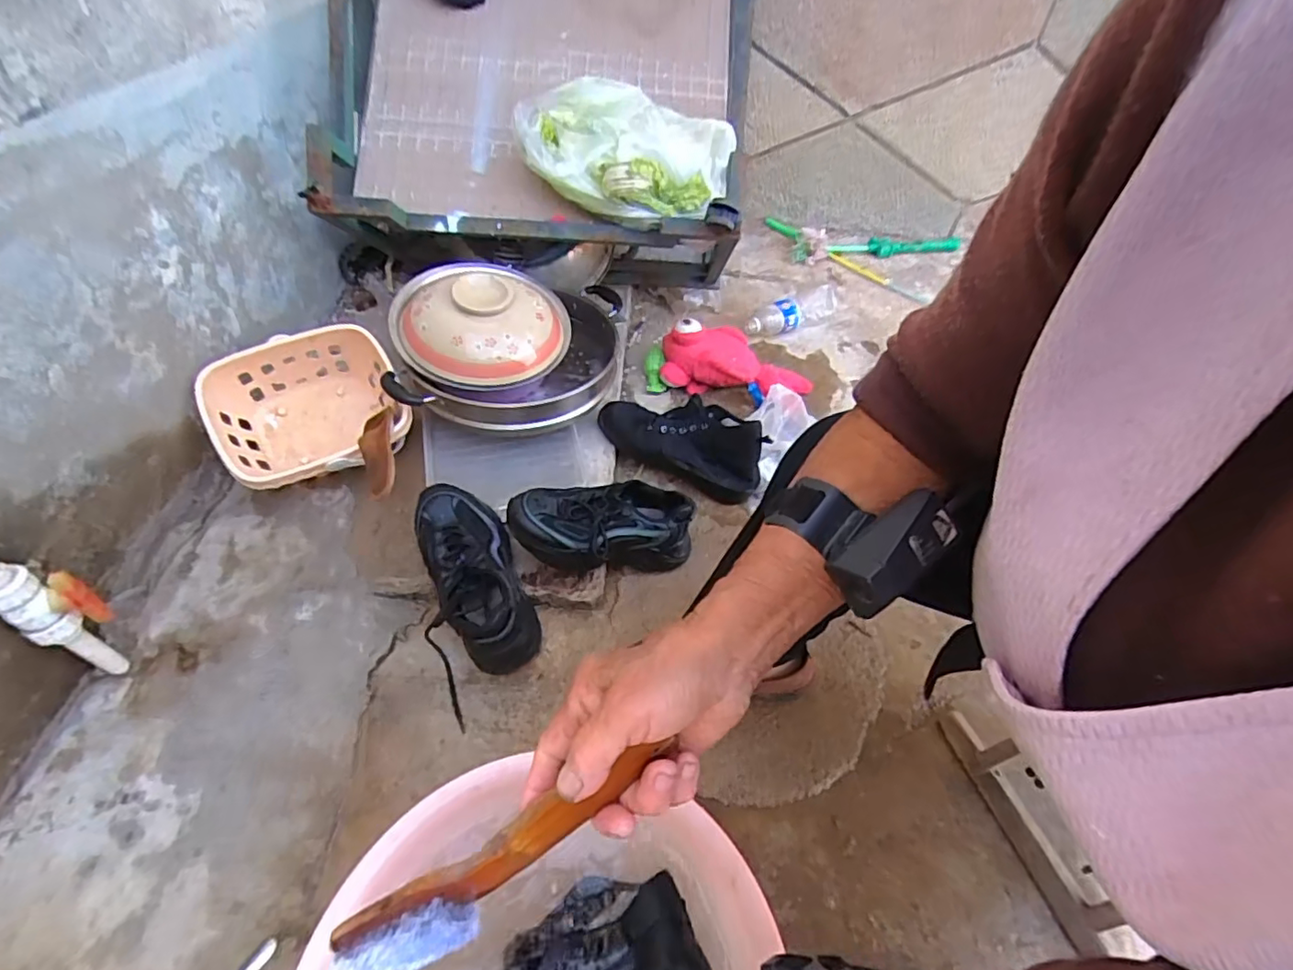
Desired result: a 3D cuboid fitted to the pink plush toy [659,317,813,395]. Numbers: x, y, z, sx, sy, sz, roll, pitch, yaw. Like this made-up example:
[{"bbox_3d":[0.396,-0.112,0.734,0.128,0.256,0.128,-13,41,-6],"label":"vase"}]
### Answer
[{"bbox_3d":[0.168,-0.219,1.069,0.275,0.116,0.104,9,48,-15],"label":"pink plush toy"}]

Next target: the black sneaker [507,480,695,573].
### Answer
[{"bbox_3d":[-0.058,0.063,0.793,0.239,0.103,0.097,-3,50,-7],"label":"black sneaker"}]

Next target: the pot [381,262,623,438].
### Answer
[{"bbox_3d":[-0.207,-0.241,0.908,0.319,0.154,0.319,1,49,-4],"label":"pot"}]

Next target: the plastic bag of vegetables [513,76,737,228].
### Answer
[{"bbox_3d":[-0.031,-0.507,0.896,0.315,0.140,0.175,7,47,1],"label":"plastic bag of vegetables"}]

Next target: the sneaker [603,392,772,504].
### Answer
[{"bbox_3d":[0.060,-0.079,0.931,0.264,0.106,0.107,23,51,15],"label":"sneaker"}]

